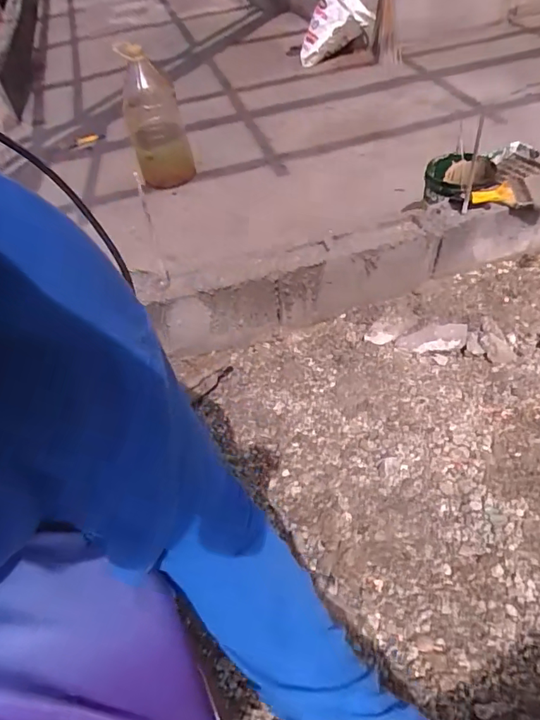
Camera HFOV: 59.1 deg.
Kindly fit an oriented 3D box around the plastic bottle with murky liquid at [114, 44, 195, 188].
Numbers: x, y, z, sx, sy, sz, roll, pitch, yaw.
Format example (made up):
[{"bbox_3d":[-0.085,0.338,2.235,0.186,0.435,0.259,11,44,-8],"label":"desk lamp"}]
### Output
[{"bbox_3d":[-0.371,-0.775,1.537,0.167,0.406,0.150,-8,48,-1],"label":"plastic bottle with murky liquid"}]

